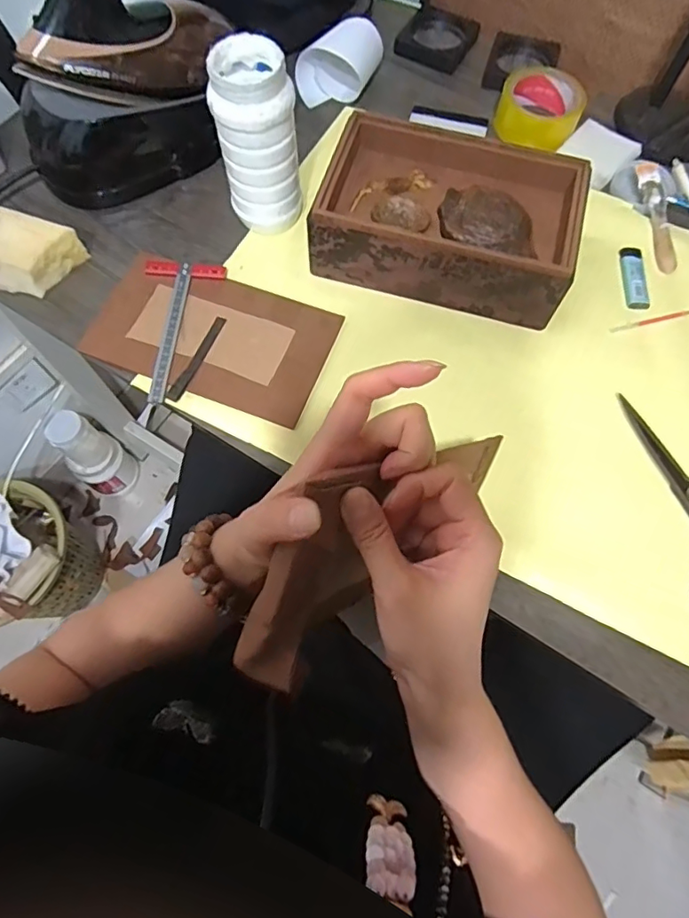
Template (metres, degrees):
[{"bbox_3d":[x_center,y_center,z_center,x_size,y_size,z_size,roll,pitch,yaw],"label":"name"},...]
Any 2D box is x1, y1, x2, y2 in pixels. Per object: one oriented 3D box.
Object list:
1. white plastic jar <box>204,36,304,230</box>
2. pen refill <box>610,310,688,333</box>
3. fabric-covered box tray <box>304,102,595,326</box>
[{"bbox_3d":[-0.087,-0.318,0.534,0.074,0.164,0.072,0,69,-1],"label":"white plastic jar"},{"bbox_3d":[0.335,-0.150,0.567,0.108,0.004,0.007,-14,70,-6],"label":"pen refill"},{"bbox_3d":[0.108,-0.257,0.562,0.256,0.078,0.168,15,69,5],"label":"fabric-covered box tray"}]

